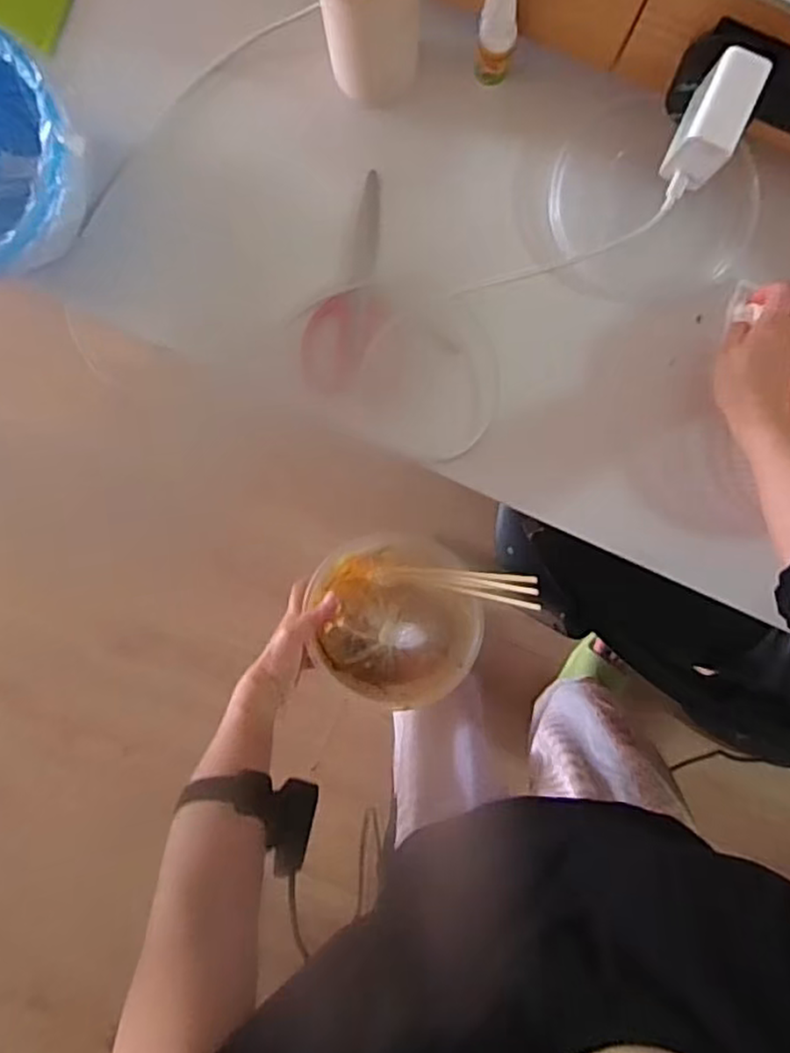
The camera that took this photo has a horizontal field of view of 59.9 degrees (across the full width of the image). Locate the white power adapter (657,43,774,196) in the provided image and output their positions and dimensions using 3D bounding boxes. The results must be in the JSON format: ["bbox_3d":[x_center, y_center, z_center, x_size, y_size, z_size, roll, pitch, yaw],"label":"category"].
[{"bbox_3d":[0.211,-0.270,0.463,0.038,0.056,0.069,25,92,0],"label":"white power adapter"}]

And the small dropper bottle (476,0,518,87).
[{"bbox_3d":[0.083,-0.395,0.544,0.029,0.089,0.034,12,92,1],"label":"small dropper bottle"}]

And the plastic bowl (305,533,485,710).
[{"bbox_3d":[0.001,0.093,0.691,0.159,0.066,0.162,2,92,1],"label":"plastic bowl"}]

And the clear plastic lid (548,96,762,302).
[{"bbox_3d":[0.220,-0.281,0.587,0.171,0.026,0.164,0,92,-2],"label":"clear plastic lid"}]

